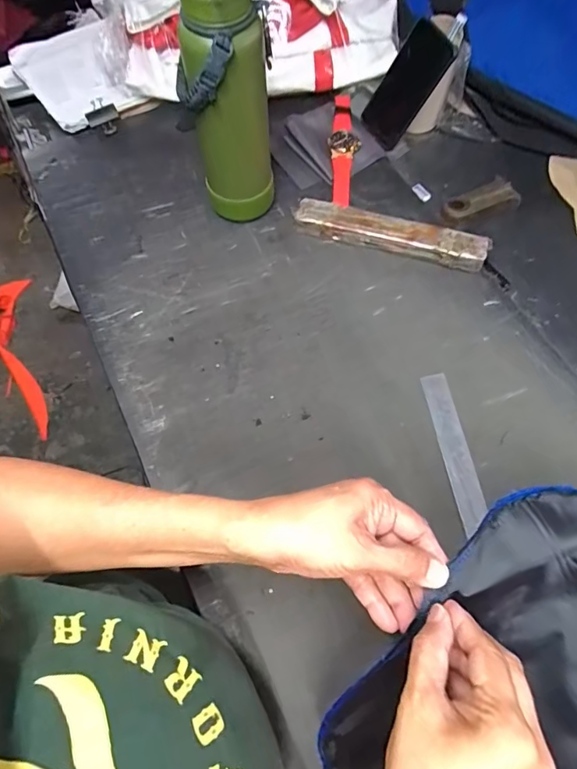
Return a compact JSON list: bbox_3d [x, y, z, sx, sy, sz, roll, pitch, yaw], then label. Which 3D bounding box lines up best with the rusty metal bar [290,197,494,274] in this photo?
[{"bbox_3d":[0.136,-0.201,0.630,0.258,0.039,0.047,15,65,7],"label":"rusty metal bar"}]

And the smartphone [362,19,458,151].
[{"bbox_3d":[0.171,-0.439,0.690,0.073,0.151,0.013,43,48,2],"label":"smartphone"}]

